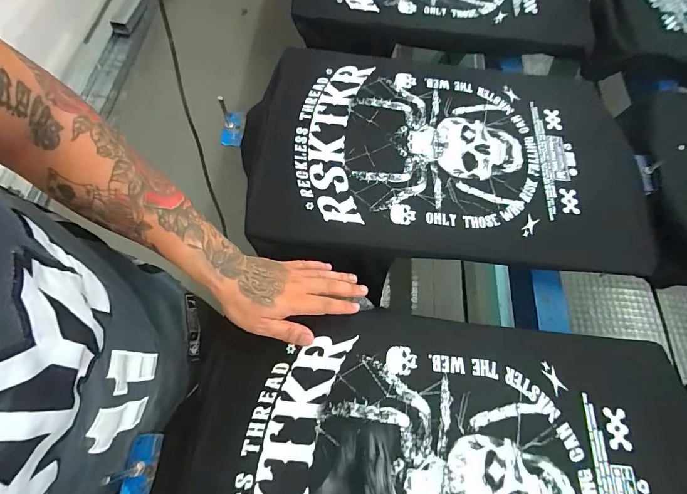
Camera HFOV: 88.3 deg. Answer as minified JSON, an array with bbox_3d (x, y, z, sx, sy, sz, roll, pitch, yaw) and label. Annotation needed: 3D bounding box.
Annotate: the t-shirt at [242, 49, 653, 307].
[{"bbox_3d":[0.182,-0.151,0.609,0.675,0.031,0.426,4,65,-2],"label":"t-shirt"}]

